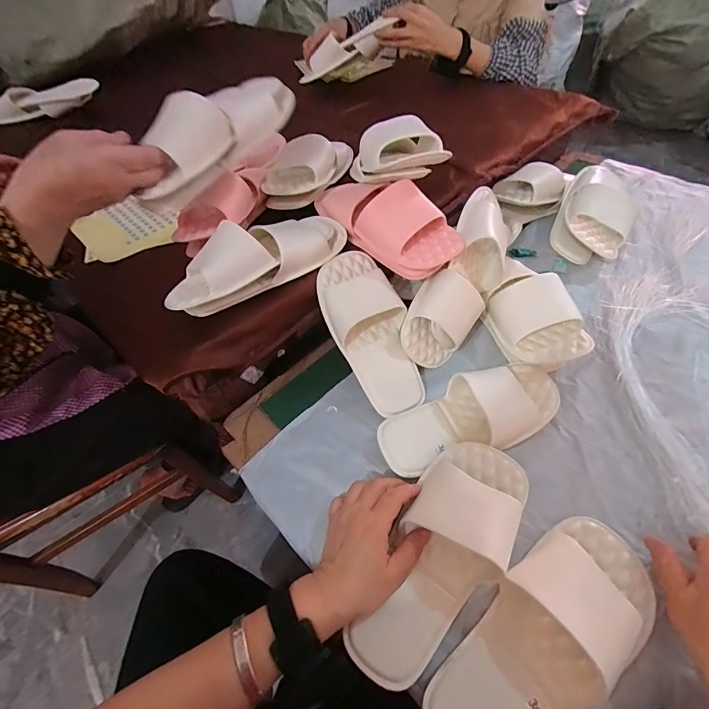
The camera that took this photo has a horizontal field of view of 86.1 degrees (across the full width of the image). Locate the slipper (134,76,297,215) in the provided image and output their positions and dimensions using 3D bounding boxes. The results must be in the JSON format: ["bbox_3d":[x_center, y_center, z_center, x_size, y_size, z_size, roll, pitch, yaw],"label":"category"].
[{"bbox_3d":[-0.161,-0.249,0.436,0.061,0.092,0.217,25,57,23],"label":"slipper"}]

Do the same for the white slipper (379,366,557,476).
[{"bbox_3d":[0.146,0.071,0.449,0.232,0.042,0.093,-20,52,-11],"label":"white slipper"}]

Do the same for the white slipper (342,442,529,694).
[{"bbox_3d":[0.086,0.184,0.359,0.095,0.046,0.232,27,64,25],"label":"white slipper"}]

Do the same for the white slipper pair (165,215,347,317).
[{"bbox_3d":[-0.120,-0.126,0.471,0.243,0.081,0.089,-36,56,-22],"label":"white slipper pair"}]

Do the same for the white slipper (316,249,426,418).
[{"bbox_3d":[0.021,-0.034,0.484,0.093,0.045,0.222,-21,84,-11],"label":"white slipper"}]

